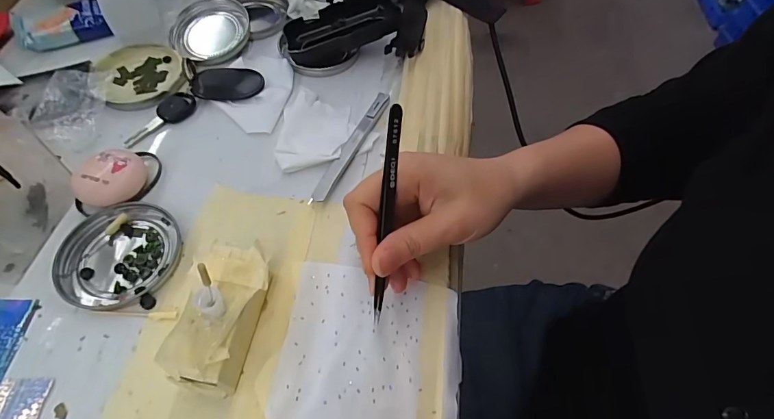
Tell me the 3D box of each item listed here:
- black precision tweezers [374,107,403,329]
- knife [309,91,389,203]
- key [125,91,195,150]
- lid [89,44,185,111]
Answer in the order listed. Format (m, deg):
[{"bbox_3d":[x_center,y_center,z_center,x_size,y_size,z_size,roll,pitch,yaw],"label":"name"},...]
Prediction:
[{"bbox_3d":[0.000,0.006,0.246,0.008,0.006,0.133,5,103,0],"label":"black precision tweezers"},{"bbox_3d":[-0.028,-0.054,0.341,0.012,0.009,0.127,22,60,10],"label":"knife"},{"bbox_3d":[-0.197,-0.080,0.353,0.025,0.007,0.067,36,63,17],"label":"key"},{"bbox_3d":[-0.228,-0.123,0.379,0.075,0.015,0.083,-37,67,-22],"label":"lid"}]

